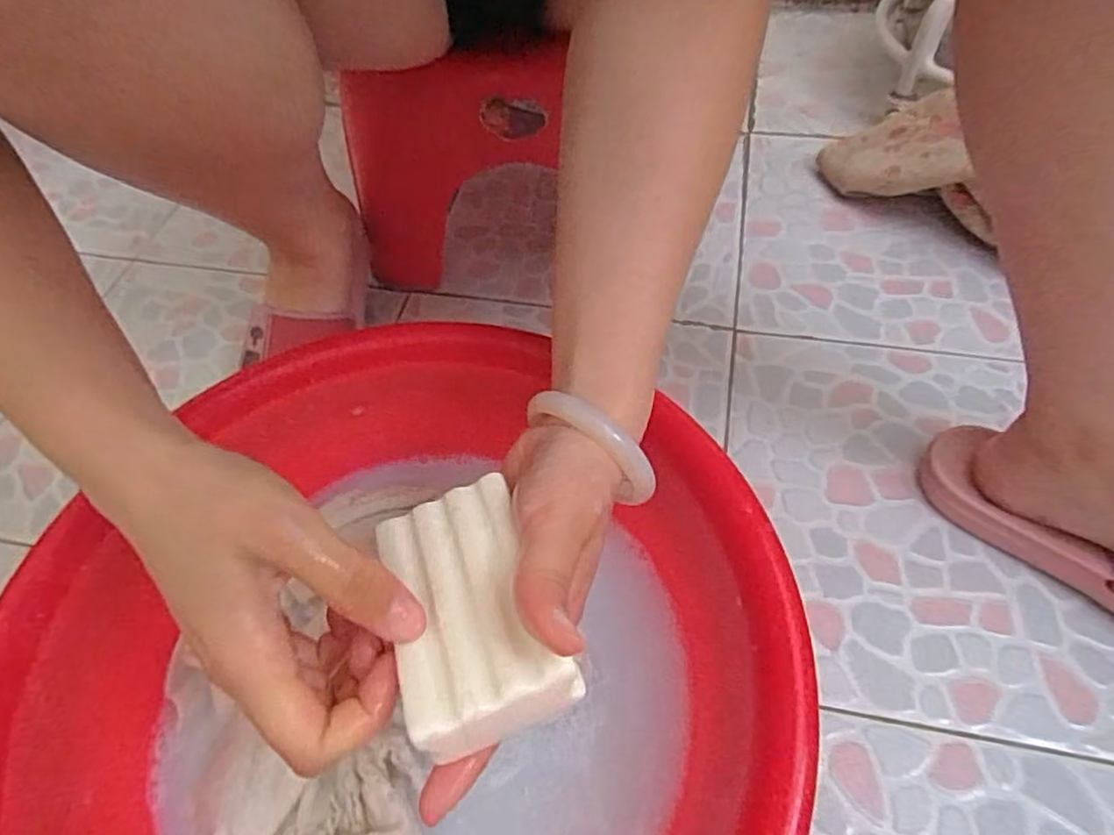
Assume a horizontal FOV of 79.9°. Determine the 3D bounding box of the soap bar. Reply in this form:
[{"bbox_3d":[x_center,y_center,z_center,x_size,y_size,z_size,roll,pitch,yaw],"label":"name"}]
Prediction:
[{"bbox_3d":[-0.035,0.074,0.259,0.057,0.022,0.105,-17,45,-9],"label":"soap bar"}]

